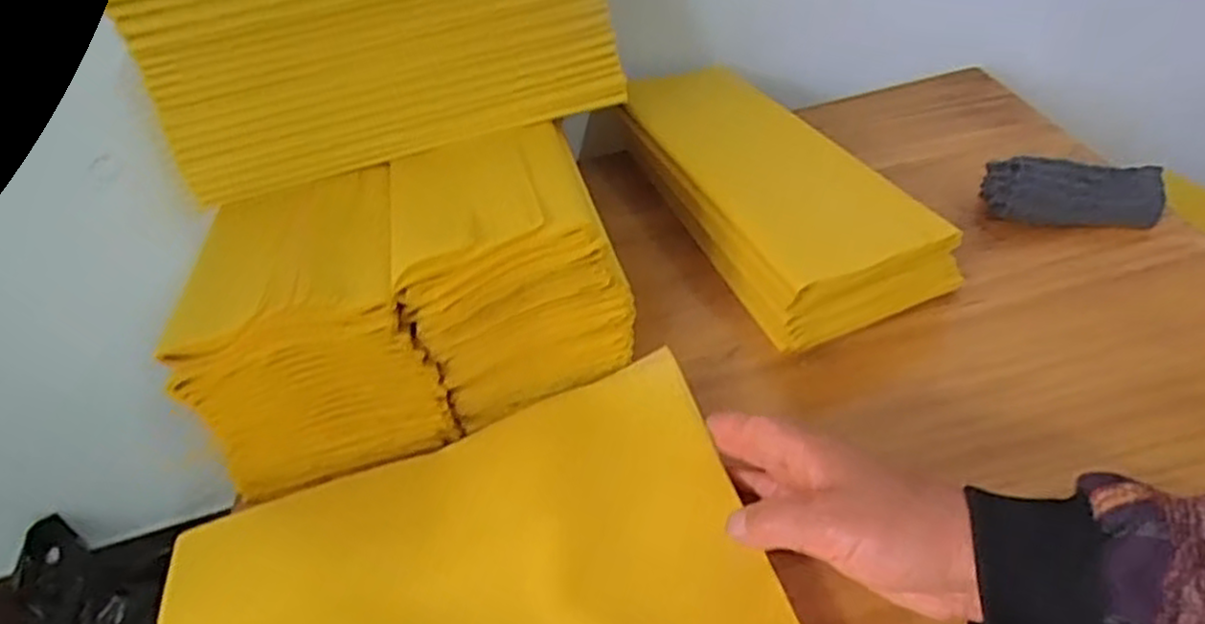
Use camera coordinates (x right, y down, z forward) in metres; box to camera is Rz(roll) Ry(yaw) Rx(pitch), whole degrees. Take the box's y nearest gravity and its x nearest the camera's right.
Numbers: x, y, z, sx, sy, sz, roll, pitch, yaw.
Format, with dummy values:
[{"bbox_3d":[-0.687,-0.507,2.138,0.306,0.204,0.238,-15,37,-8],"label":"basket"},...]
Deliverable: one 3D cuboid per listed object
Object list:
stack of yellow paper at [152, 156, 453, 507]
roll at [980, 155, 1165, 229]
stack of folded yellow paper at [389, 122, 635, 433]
[{"bbox_3d":[-0.191,0.002,0.499,0.138,0.125,0.178,-19,42,-5],"label":"stack of yellow paper"},{"bbox_3d":[0.338,-0.087,0.542,0.112,0.033,0.050,5,45,19],"label":"roll"},{"bbox_3d":[-0.064,-0.039,0.492,0.129,0.135,0.152,-20,42,-7],"label":"stack of folded yellow paper"}]

